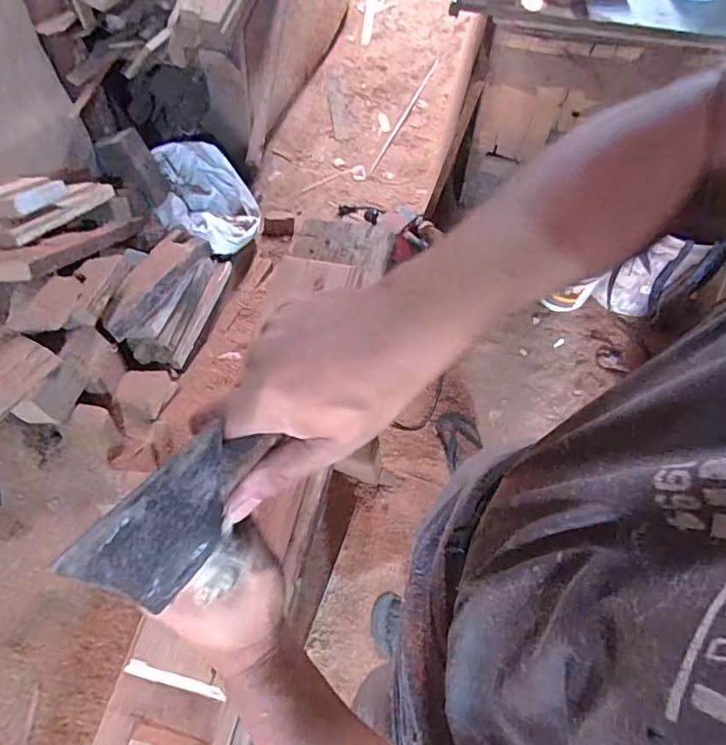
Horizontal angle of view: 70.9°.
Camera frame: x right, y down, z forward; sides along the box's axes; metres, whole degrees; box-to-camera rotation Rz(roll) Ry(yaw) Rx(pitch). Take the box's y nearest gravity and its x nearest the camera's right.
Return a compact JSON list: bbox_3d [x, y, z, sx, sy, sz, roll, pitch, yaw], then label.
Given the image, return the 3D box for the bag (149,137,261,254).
[{"bbox_3d":[-0.480,-0.521,1.574,0.273,0.240,0.286,-3,61,-3],"label":"bag"}]

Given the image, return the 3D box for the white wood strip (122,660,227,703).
[{"bbox_3d":[-0.159,0.262,0.434,0.087,0.008,0.011,15,62,7],"label":"white wood strip"}]

